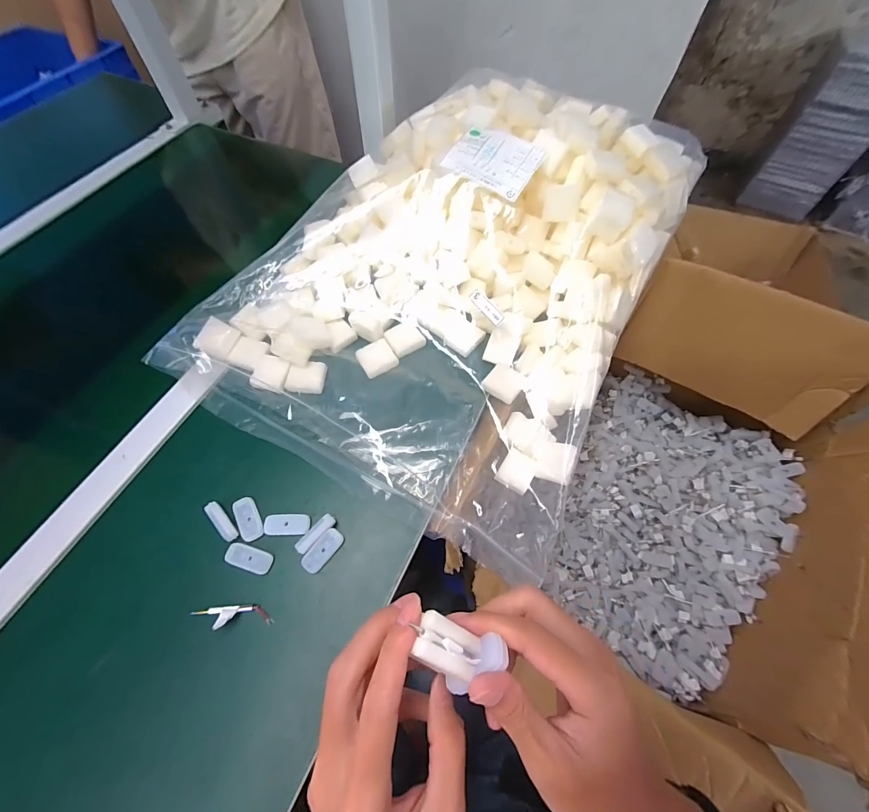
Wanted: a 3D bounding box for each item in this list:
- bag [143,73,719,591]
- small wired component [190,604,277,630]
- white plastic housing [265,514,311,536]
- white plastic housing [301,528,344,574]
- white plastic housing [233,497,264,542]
[{"bbox_3d":[0.014,-0.169,0.454,0.463,0.150,0.540,25,65,11],"label":"bag"},{"bbox_3d":[-0.181,0.188,0.332,0.067,0.019,0.017,-4,63,-3],"label":"small wired component"},{"bbox_3d":[-0.148,0.119,0.373,0.043,0.007,0.021,-2,63,-2],"label":"white plastic housing"},{"bbox_3d":[-0.106,0.138,0.353,0.021,0.009,0.043,47,64,-15],"label":"white plastic housing"},{"bbox_3d":[-0.189,0.115,0.377,0.021,0.009,0.043,-29,67,-15],"label":"white plastic housing"}]

